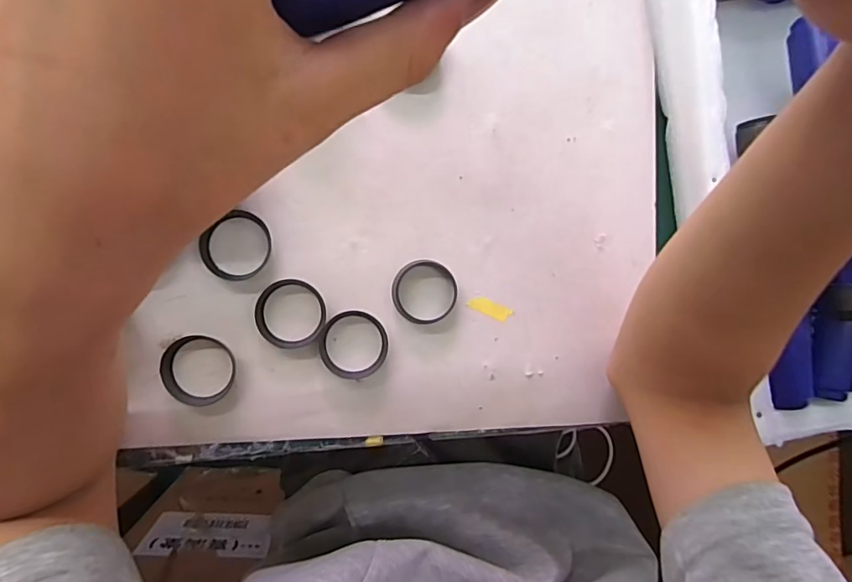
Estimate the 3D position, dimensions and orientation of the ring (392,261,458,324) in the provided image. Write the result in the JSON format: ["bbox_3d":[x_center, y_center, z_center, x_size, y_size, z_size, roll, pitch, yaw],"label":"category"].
[{"bbox_3d":[0.000,0.001,0.340,0.044,0.008,0.043,0,90,-8],"label":"ring"}]

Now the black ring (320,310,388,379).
[{"bbox_3d":[-0.047,0.036,0.332,0.044,0.007,0.045,0,90,-8],"label":"black ring"}]

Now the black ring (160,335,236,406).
[{"bbox_3d":[-0.144,0.051,0.320,0.043,0.007,0.045,0,90,-8],"label":"black ring"}]

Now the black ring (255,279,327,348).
[{"bbox_3d":[-0.088,0.015,0.327,0.043,0.008,0.044,0,90,-8],"label":"black ring"}]

